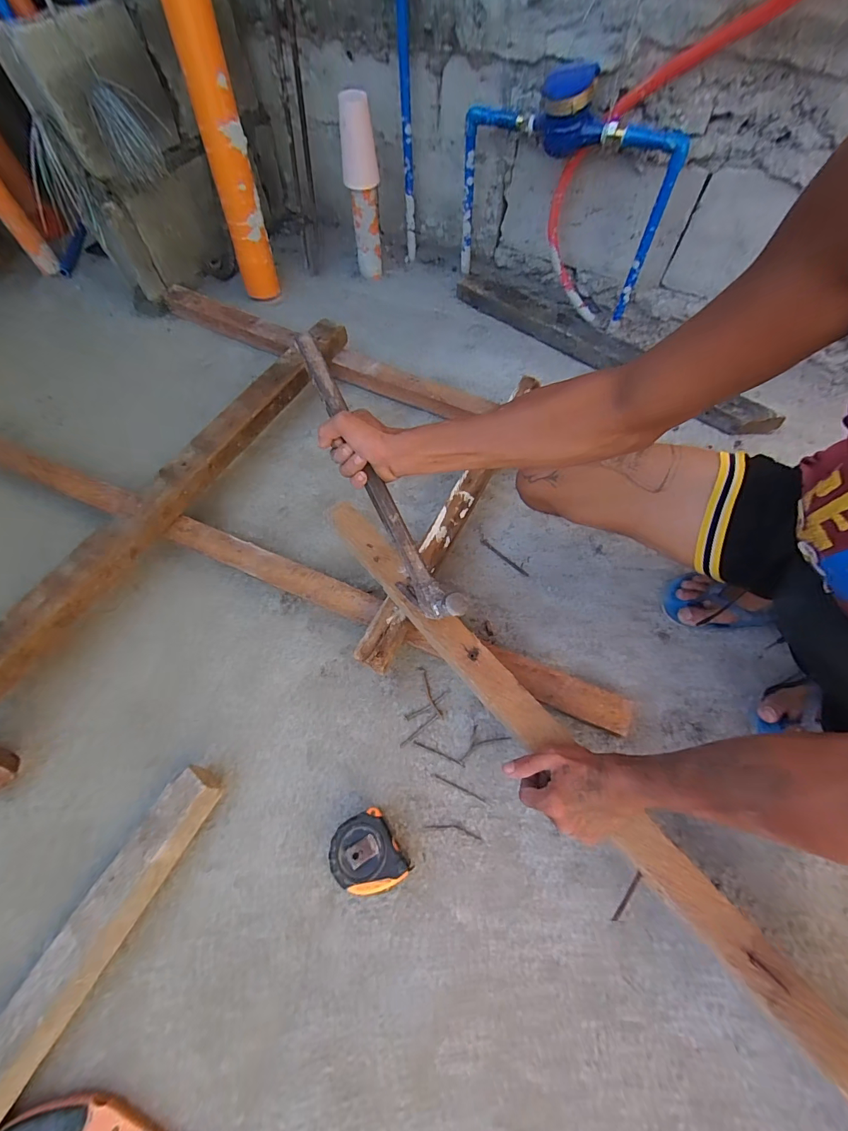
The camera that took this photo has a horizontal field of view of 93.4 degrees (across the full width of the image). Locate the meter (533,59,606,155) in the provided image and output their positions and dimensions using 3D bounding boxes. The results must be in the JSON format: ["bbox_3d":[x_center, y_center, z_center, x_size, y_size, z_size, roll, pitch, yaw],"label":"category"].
[{"bbox_3d":[0.256,-0.795,0.702,0.118,0.096,0.093,7,62,5],"label":"meter"}]

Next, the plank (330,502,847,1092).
[{"bbox_3d":[0.136,0.195,0.480,0.049,0.021,0.801,-39,71,-17],"label":"plank"}]

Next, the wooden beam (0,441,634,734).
[{"bbox_3d":[-0.285,-0.015,0.673,1.210,0.055,0.066,21,65,12],"label":"wooden beam"}]

